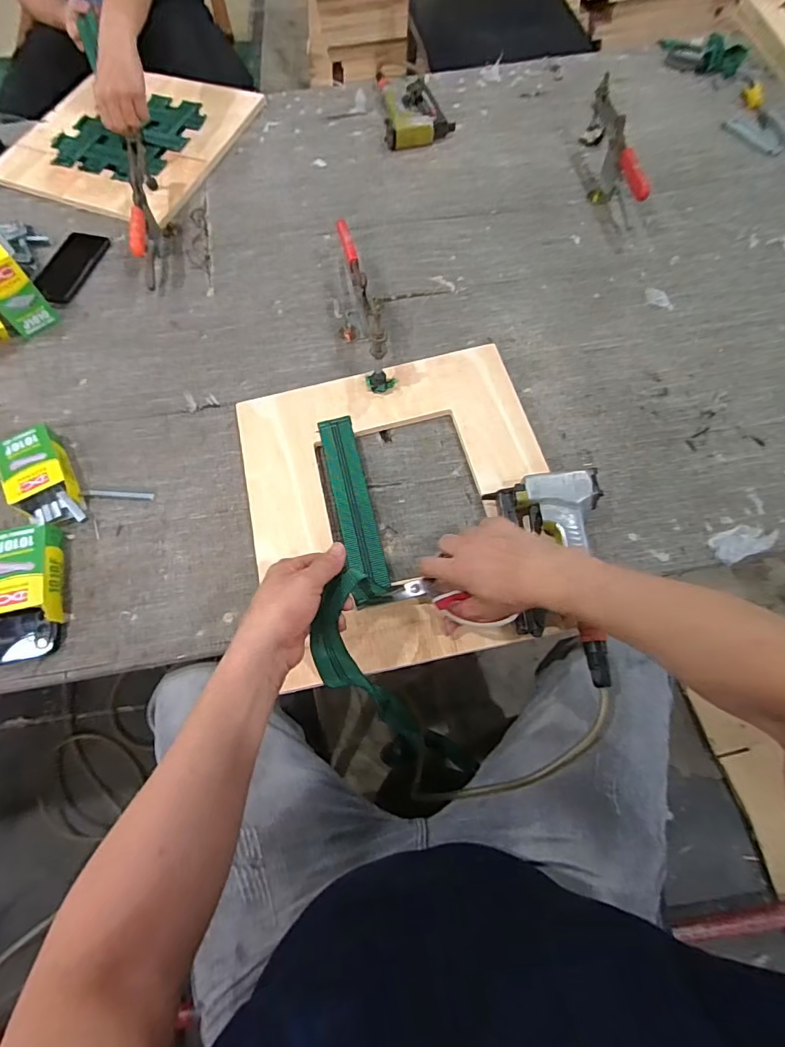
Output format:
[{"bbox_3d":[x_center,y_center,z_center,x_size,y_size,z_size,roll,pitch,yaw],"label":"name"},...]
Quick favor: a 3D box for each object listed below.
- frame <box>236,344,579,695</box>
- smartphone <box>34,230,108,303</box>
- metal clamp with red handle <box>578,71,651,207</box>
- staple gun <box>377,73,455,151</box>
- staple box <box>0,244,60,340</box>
[{"bbox_3d":[0.011,-0.034,0.640,0.392,0.015,0.426,-12,66,-4],"label":"frame"},{"bbox_3d":[-0.572,-0.459,0.859,0.075,0.014,0.170,11,67,6],"label":"smartphone"},{"bbox_3d":[0.395,-0.663,0.877,0.046,0.097,0.298,-1,66,1],"label":"metal clamp with red handle"},{"bbox_3d":[0.048,-0.876,1.013,0.147,0.044,0.233,-5,66,-1],"label":"staple gun"},{"bbox_3d":[-0.592,-0.360,0.753,0.067,0.122,0.053,-40,71,-15],"label":"staple box"}]

